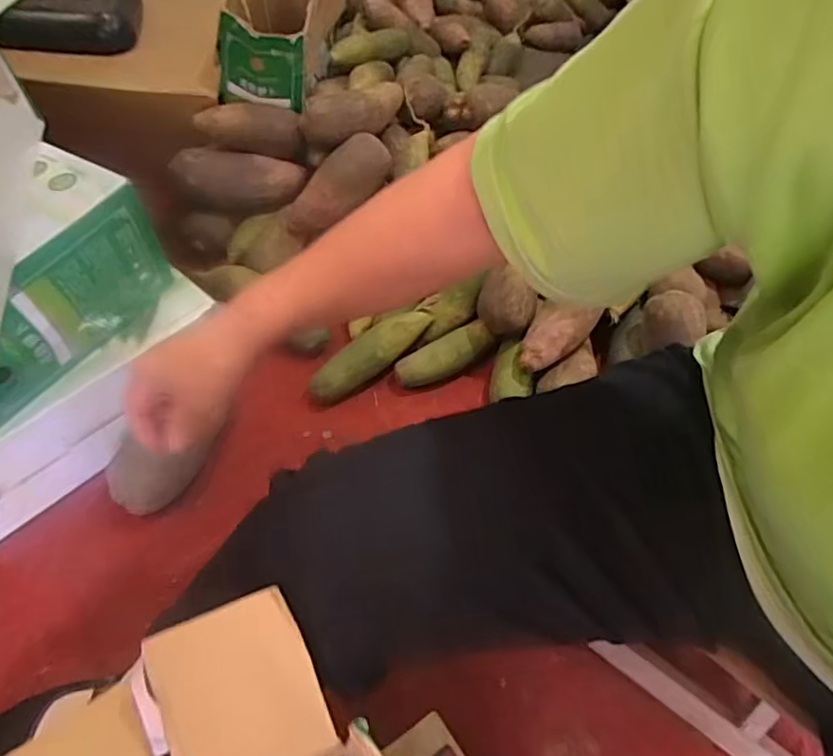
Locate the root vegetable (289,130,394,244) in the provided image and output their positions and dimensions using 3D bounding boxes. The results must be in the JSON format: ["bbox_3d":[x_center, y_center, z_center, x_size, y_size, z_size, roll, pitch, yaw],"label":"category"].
[{"bbox_3d":[-0.118,-0.276,0.840,0.184,0.058,0.069,-43,65,4],"label":"root vegetable"}]

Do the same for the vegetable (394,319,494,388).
[{"bbox_3d":[0.038,-0.028,0.798,0.143,0.052,0.045,-24,60,-19],"label":"vegetable"}]

